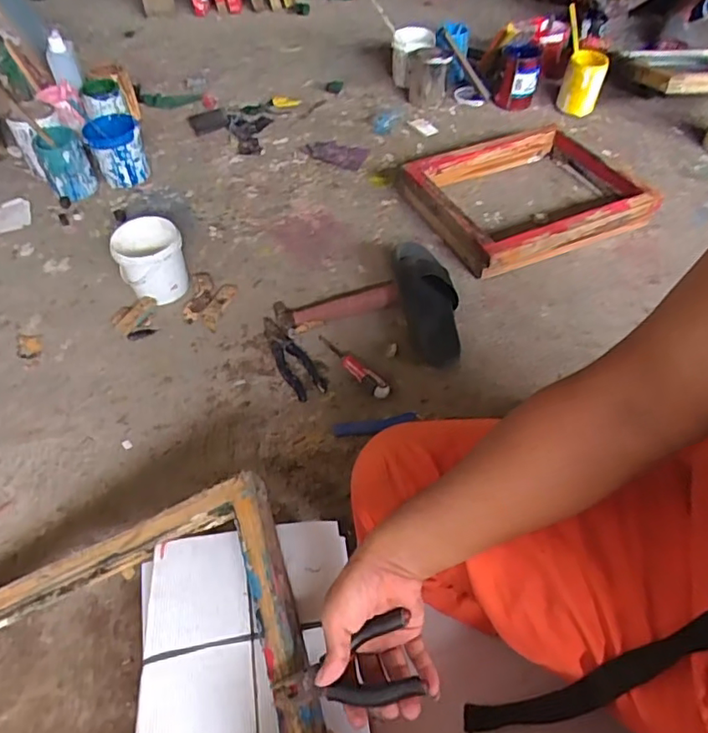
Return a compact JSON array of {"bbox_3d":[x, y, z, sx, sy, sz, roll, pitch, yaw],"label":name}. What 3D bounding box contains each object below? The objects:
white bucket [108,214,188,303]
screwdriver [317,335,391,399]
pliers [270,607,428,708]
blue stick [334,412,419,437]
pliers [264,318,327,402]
[{"bbox_3d":[-0.387,-0.203,1.078,0.126,0.129,0.115,-15,52,-11],"label":"white bucket"},{"bbox_3d":[-0.002,-0.004,0.982,0.027,0.029,0.176,-32,53,-22],"label":"screwdriver"},{"bbox_3d":[-0.008,0.276,0.500,0.138,0.014,0.062,-28,56,9],"label":"pliers"},{"bbox_3d":[0.034,0.093,0.910,0.135,0.014,0.024,-10,62,-2],"label":"blue stick"},{"bbox_3d":[-0.115,-0.017,1.000,0.056,0.012,0.191,-25,59,-19],"label":"pliers"}]

